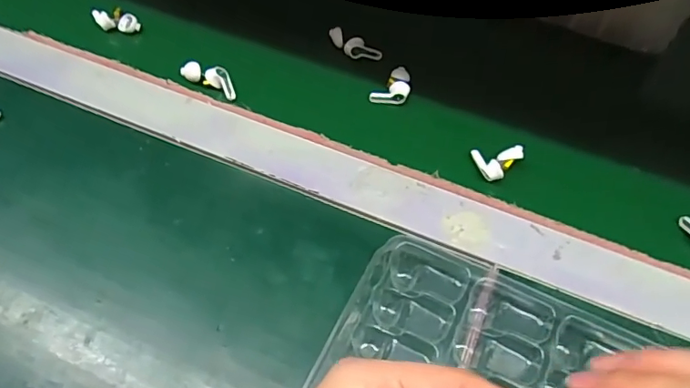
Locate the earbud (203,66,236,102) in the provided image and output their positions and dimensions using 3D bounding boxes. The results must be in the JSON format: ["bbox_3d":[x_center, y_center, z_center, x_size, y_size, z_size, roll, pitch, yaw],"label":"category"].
[{"bbox_3d":[-0.100,-0.087,0.410,0.020,0.013,0.025,-16,58,-12],"label":"earbud"}]

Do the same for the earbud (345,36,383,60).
[{"bbox_3d":[0.016,-0.122,0.439,0.032,0.011,0.016,17,60,-9],"label":"earbud"}]

